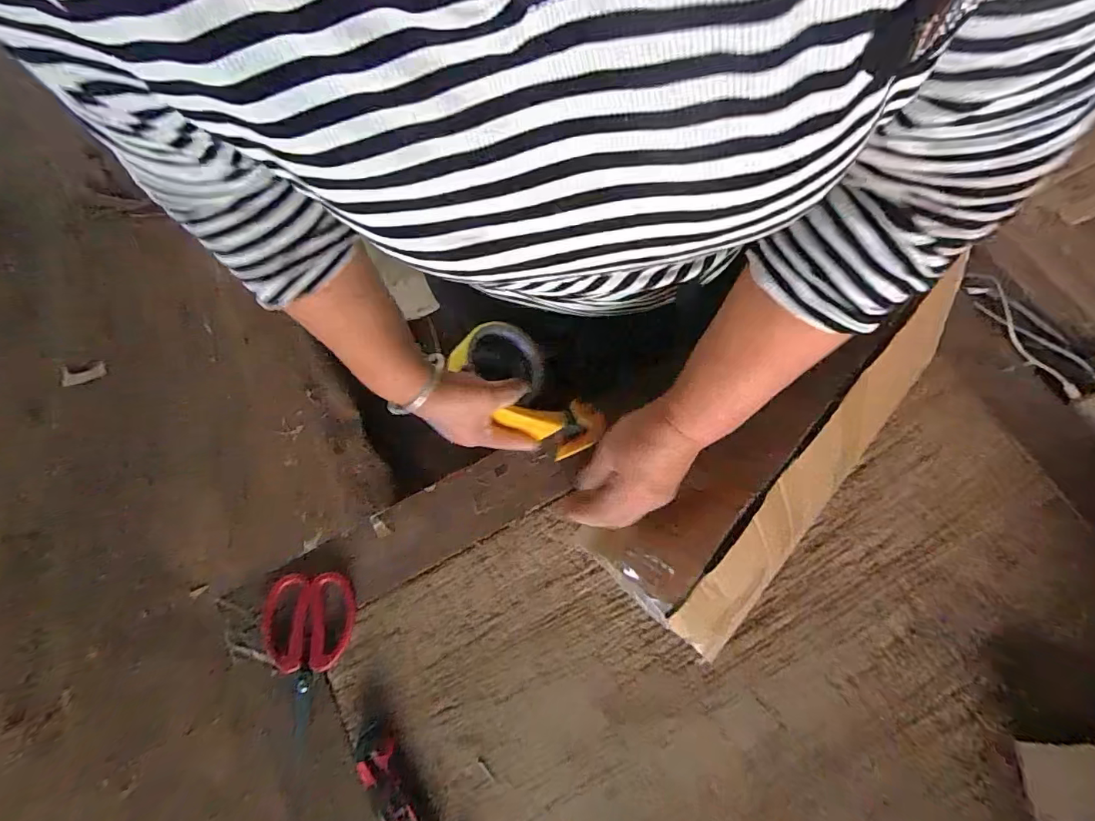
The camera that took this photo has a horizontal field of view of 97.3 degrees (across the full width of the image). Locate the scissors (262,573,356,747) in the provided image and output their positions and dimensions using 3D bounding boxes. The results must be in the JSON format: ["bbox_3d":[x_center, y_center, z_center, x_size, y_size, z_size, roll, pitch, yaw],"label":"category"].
[{"bbox_3d":[-0.266,0.264,0.529,0.099,0.017,0.157,-1,72,2],"label":"scissors"}]

